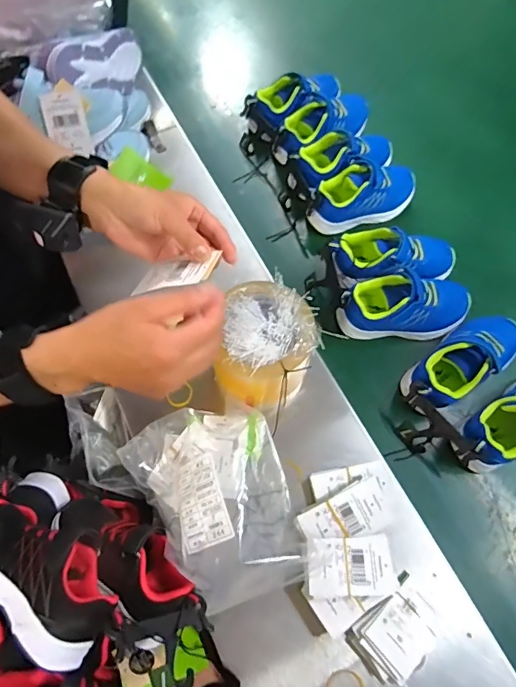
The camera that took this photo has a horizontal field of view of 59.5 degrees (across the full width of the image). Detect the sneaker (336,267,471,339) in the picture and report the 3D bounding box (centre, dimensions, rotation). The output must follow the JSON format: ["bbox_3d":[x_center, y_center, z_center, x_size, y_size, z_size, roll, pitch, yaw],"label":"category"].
[{"bbox_3d":[0.187,-0.044,0.572,0.167,0.072,0.074,2,68,1],"label":"sneaker"}]

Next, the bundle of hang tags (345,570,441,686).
[{"bbox_3d":[0.135,0.274,0.429,0.086,0.025,0.063,-36,72,-13],"label":"bundle of hang tags"}]

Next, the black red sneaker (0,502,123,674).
[{"bbox_3d":[-0.186,0.195,0.396,0.155,0.063,0.073,40,74,15],"label":"black red sneaker"}]

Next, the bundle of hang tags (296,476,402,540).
[{"bbox_3d":[0.093,0.177,0.460,0.100,0.020,0.051,-22,70,-8],"label":"bundle of hang tags"}]

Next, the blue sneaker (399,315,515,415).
[{"bbox_3d":[0.247,0.021,0.542,0.176,0.063,0.070,-38,73,-14],"label":"blue sneaker"}]

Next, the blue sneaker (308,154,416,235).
[{"bbox_3d":[0.150,-0.217,0.641,0.160,0.062,0.070,-18,69,-7],"label":"blue sneaker"}]

